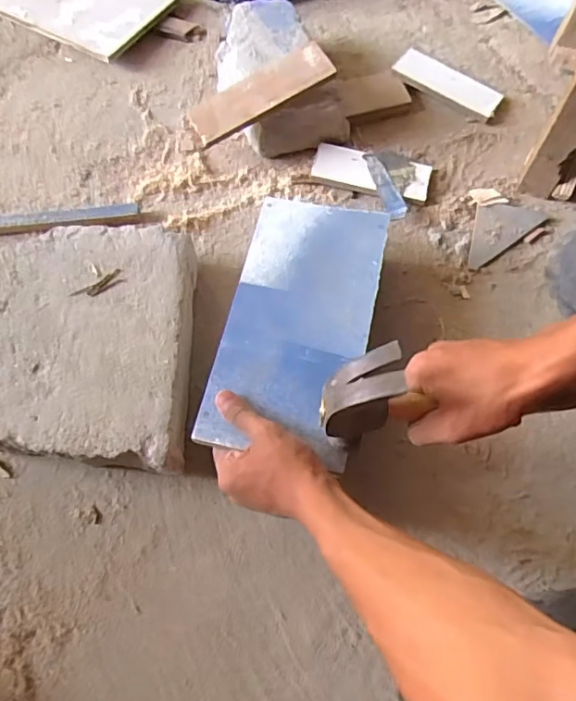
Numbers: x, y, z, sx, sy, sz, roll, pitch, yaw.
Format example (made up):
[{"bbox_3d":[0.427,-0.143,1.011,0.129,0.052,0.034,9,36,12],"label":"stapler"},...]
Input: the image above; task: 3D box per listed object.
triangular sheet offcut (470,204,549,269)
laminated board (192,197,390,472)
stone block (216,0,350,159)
[{"bbox_3d":[0.251,-0.149,0.640,0.116,0.006,0.060,-32,72,-13],"label":"triangular sheet offcut"},{"bbox_3d":[0.011,-0.031,0.508,0.132,0.005,0.261,11,69,6],"label":"laminated board"},{"bbox_3d":[-0.018,-0.355,0.686,0.130,0.080,0.214,-22,70,-9],"label":"stone block"}]

